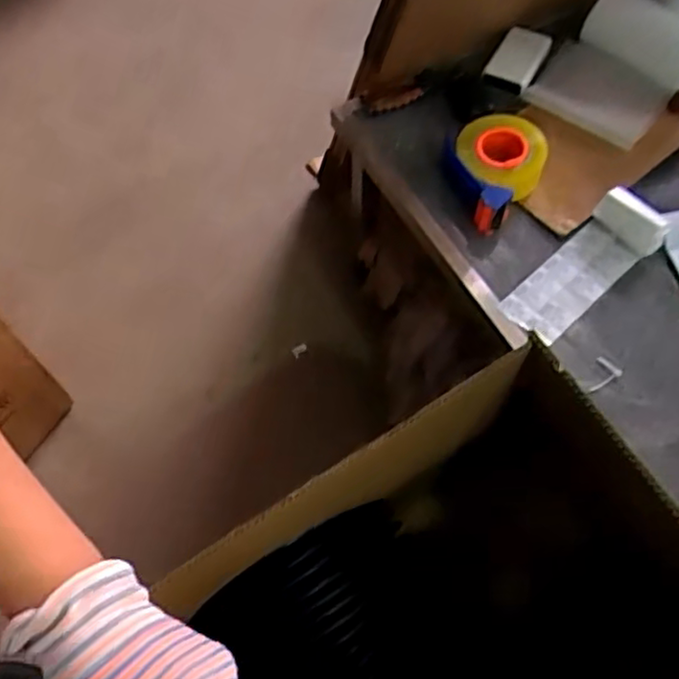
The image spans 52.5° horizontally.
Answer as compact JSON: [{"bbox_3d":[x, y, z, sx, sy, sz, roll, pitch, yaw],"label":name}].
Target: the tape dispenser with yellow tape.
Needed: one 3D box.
[{"bbox_3d":[0.210,-0.231,0.950,0.131,0.081,0.165,10,64,6],"label":"tape dispenser with yellow tape"}]

